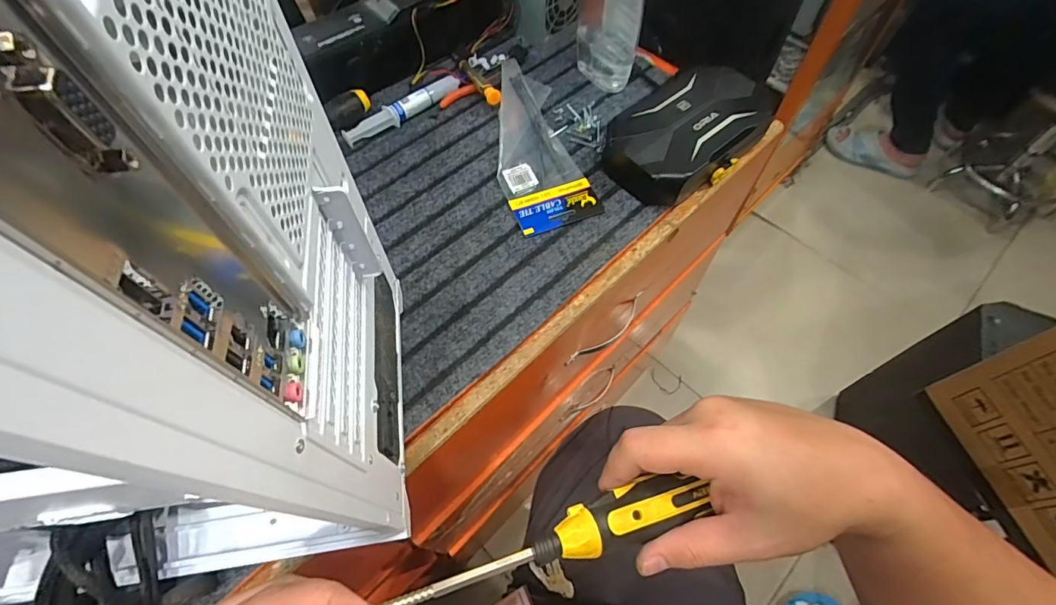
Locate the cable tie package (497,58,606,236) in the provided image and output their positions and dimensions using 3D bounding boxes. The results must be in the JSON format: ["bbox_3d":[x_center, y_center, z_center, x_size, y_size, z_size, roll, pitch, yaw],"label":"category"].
[{"bbox_3d":[0.005,-0.182,0.535,0.089,0.027,0.233,-13,60,-6],"label":"cable tie package"}]

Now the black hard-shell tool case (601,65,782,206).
[{"bbox_3d":[0.175,-0.185,0.518,0.182,0.053,0.109,-37,65,-18],"label":"black hard-shell tool case"}]

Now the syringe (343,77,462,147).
[{"bbox_3d":[-0.144,-0.227,0.566,0.157,0.023,0.024,-39,65,-19],"label":"syringe"}]

